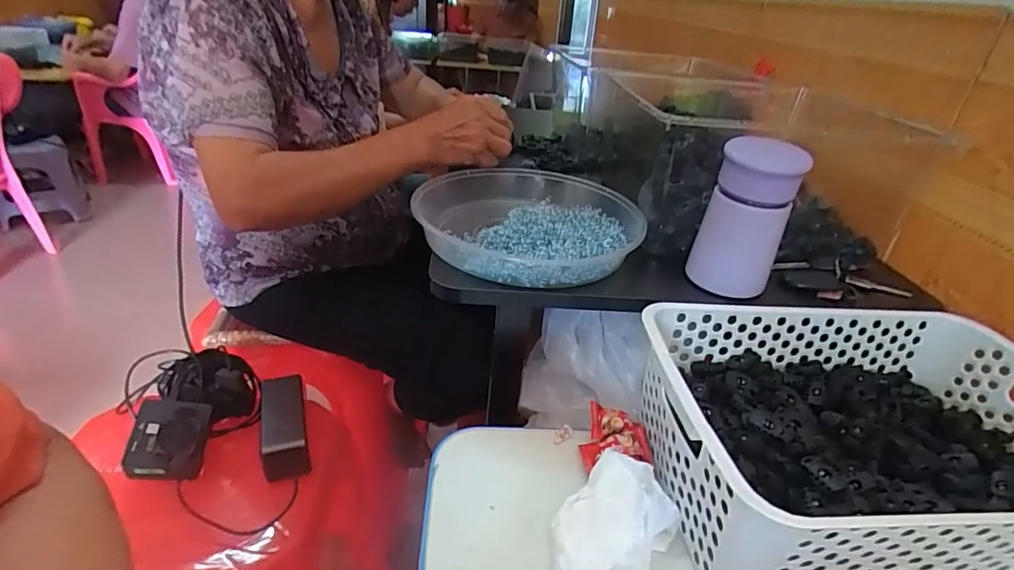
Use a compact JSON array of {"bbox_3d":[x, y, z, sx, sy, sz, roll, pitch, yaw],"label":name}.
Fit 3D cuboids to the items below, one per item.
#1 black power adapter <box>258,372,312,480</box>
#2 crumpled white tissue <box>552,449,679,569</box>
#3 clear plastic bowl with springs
[{"bbox_3d":[-0.270,0.167,0.631,0.050,0.040,0.139,-12,34,-18],"label":"black power adapter"},{"bbox_3d":[0.070,0.171,0.354,0.071,0.035,0.119,22,33,24],"label":"crumpled white tissue"},{"bbox_3d":[0.023,-0.068,0.560,0.227,0.058,0.246,0,32,0],"label":"clear plastic bowl with springs"}]

